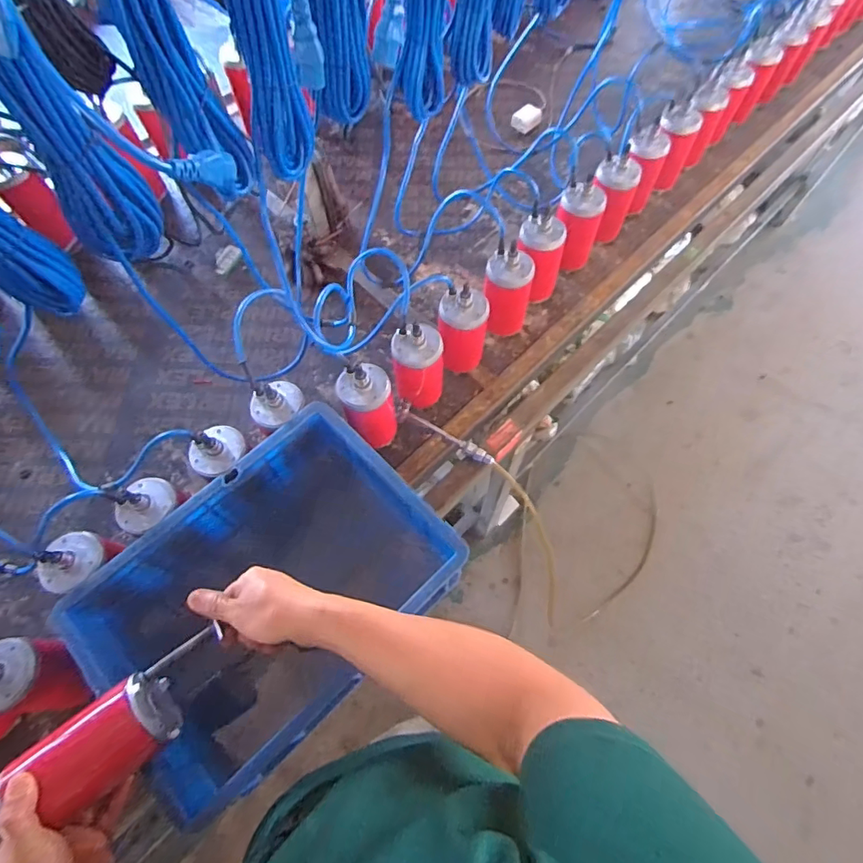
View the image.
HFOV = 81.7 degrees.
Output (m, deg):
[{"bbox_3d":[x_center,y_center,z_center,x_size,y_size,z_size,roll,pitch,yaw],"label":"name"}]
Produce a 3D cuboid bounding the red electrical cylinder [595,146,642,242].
[{"bbox_3d":[0.342,-0.439,0.955,0.074,0.163,0.071,24,68,11],"label":"red electrical cylinder"}]

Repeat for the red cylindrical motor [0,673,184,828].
[{"bbox_3d":[-0.309,0.294,0.464,0.124,0.070,0.068,-37,70,-13],"label":"red cylindrical motor"}]

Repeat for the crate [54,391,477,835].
[{"bbox_3d":[-0.189,0.210,0.686,0.442,0.227,0.294,-42,72,-17],"label":"crate"}]

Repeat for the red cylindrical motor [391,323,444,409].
[{"bbox_3d":[-0.022,-0.099,0.778,0.079,0.144,0.066,2,66,2],"label":"red cylindrical motor"}]

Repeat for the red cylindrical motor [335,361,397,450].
[{"bbox_3d":[-0.094,-0.038,0.755,0.073,0.156,0.070,0,66,0],"label":"red cylindrical motor"}]

